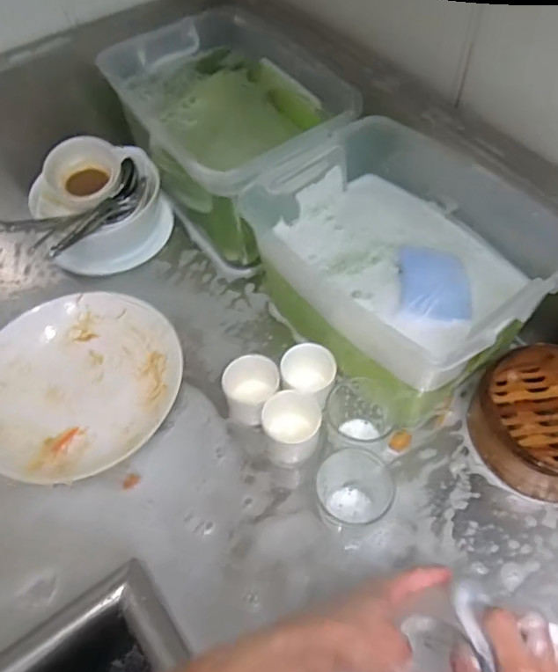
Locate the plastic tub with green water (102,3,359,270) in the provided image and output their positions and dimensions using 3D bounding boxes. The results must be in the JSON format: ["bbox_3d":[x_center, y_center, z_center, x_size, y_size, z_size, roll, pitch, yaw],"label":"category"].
[{"bbox_3d":[-0.066,-0.302,0.839,0.268,0.195,0.373,-32,59,-19],"label":"plastic tub with green water"}]

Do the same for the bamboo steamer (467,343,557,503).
[{"bbox_3d":[0.303,0.096,0.612,0.161,0.079,0.157,-1,55,2],"label":"bamboo steamer"}]

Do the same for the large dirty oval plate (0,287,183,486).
[{"bbox_3d":[-0.251,0.057,0.684,0.262,0.036,0.265,37,64,24],"label":"large dirty oval plate"}]

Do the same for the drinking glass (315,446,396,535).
[{"bbox_3d":[0.077,0.159,0.577,0.070,0.073,0.072,-1,55,2],"label":"drinking glass"}]

